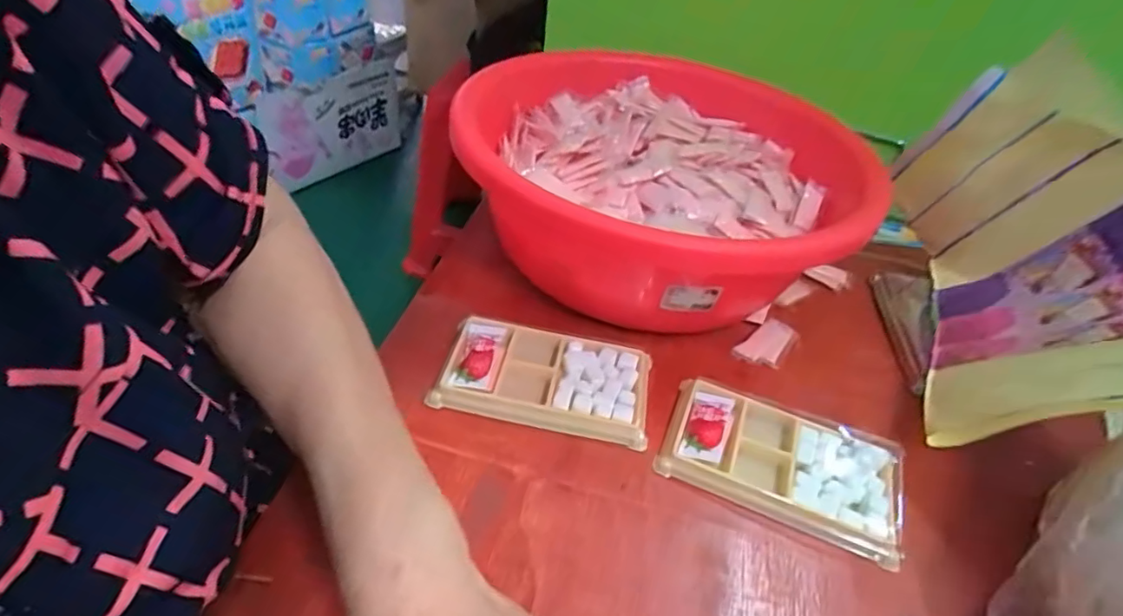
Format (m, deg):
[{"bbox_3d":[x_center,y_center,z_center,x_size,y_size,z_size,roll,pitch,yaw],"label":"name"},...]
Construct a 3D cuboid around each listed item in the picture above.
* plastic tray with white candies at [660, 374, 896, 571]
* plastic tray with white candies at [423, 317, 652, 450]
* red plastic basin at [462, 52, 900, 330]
[{"bbox_3d":[0.132,0.091,0.341,0.135,0.016,0.077,20,44,15],"label":"plastic tray with white candies"},{"bbox_3d":[-0.011,0.046,0.375,0.136,0.013,0.075,10,42,4],"label":"plastic tray with white candies"},{"bbox_3d":[0.073,-0.091,0.454,0.294,0.119,0.282,4,42,-3],"label":"red plastic basin"}]

